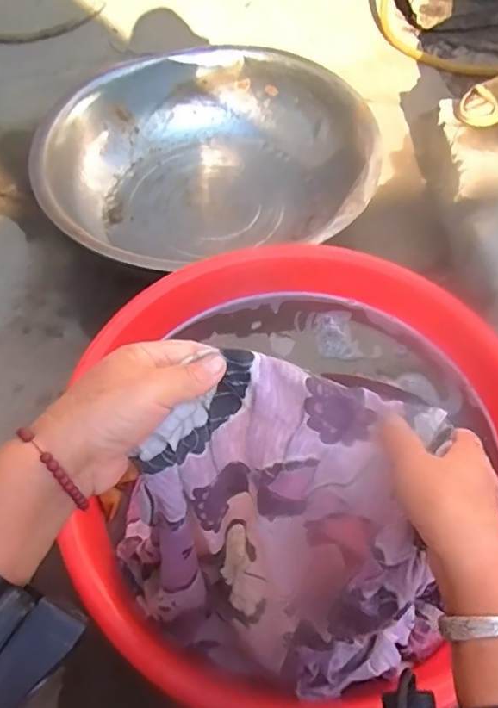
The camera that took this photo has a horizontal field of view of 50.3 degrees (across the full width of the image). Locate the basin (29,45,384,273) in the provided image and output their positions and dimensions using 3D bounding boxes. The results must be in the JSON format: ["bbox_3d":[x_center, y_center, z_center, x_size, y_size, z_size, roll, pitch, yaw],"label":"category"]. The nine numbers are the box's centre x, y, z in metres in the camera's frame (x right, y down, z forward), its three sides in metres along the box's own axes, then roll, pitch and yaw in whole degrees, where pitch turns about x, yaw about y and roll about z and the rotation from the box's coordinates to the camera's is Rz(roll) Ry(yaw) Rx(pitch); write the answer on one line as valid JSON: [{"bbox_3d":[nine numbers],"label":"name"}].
[{"bbox_3d":[-0.091,-0.402,1.085,0.611,0.178,0.576,0,59,0],"label":"basin"}]

